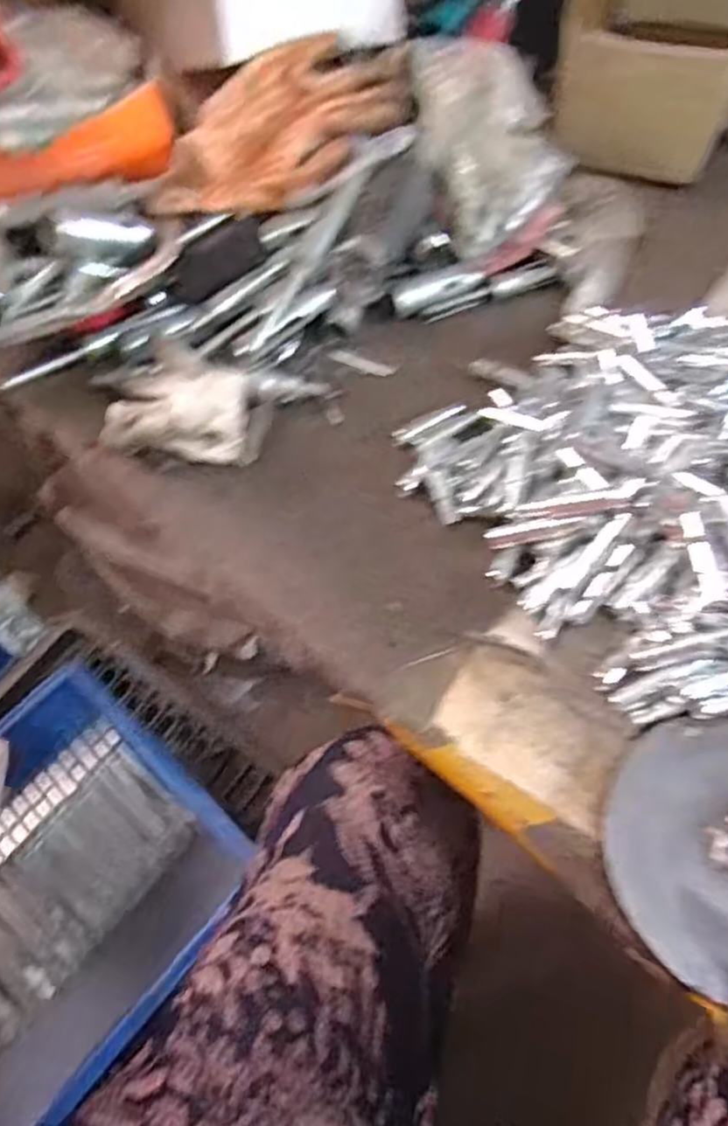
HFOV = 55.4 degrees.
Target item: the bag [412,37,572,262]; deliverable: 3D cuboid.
[{"bbox_3d":[0.100,-0.302,0.504,0.107,0.087,0.123,-9,61,-5],"label":"bag"}]

